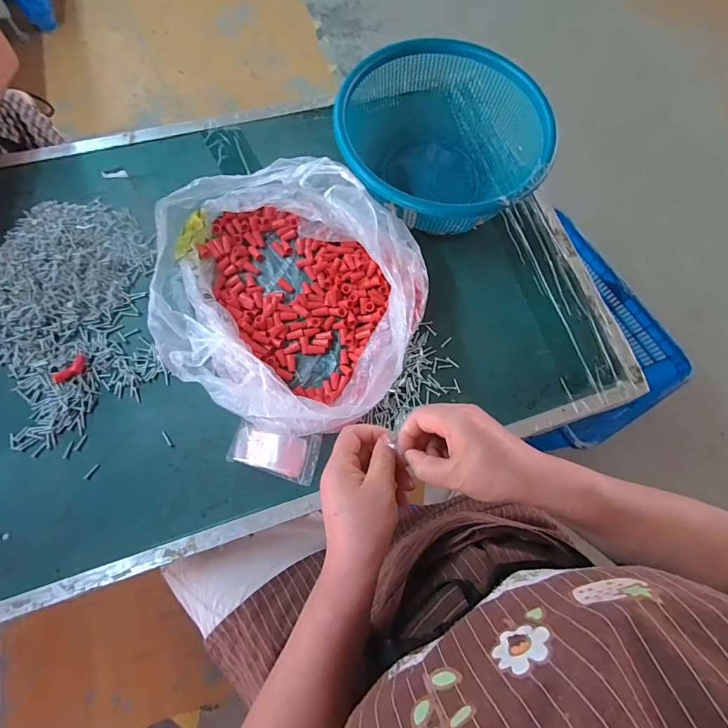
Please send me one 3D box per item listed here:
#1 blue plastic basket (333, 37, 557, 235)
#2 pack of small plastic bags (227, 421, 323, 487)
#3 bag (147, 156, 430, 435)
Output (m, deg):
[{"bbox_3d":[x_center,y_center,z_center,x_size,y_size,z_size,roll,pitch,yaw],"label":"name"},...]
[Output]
[{"bbox_3d":[0.107,-0.307,0.559,0.274,0.116,0.264,1,71,-4],"label":"blue plastic basket"},{"bbox_3d":[-0.105,0.102,0.466,0.100,0.015,0.056,14,71,1],"label":"pack of small plastic bags"},{"bbox_3d":[-0.101,-0.098,0.494,0.350,0.091,0.313,32,72,7],"label":"bag"}]

